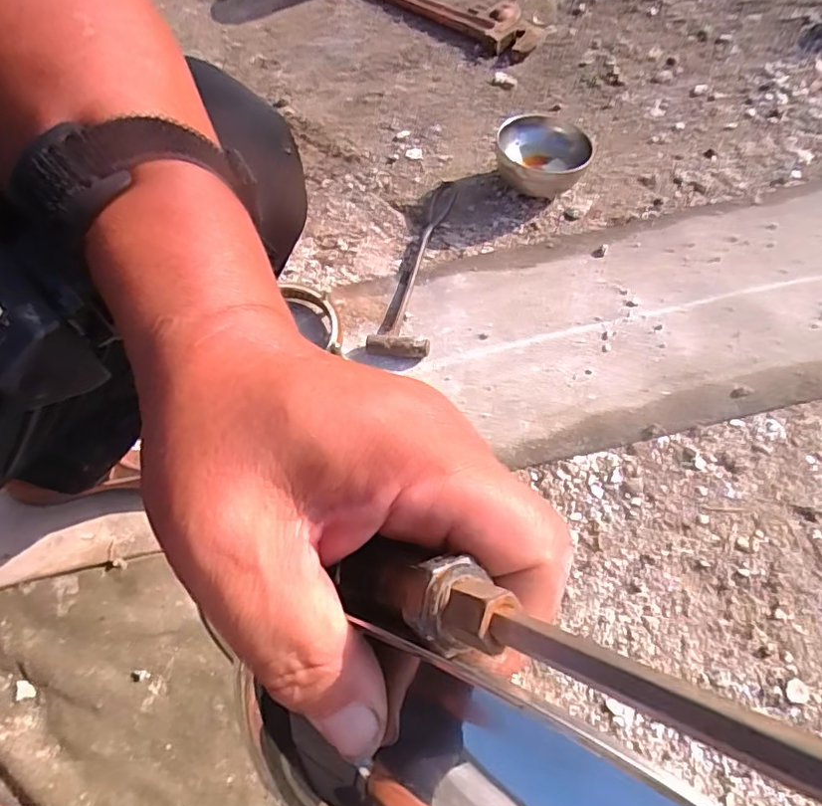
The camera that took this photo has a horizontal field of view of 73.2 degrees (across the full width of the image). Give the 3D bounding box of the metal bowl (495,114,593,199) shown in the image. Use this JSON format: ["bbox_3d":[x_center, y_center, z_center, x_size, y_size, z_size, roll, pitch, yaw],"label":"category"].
[{"bbox_3d":[0.181,-0.336,0.766,0.124,0.077,0.120,-2,62,4],"label":"metal bowl"}]

